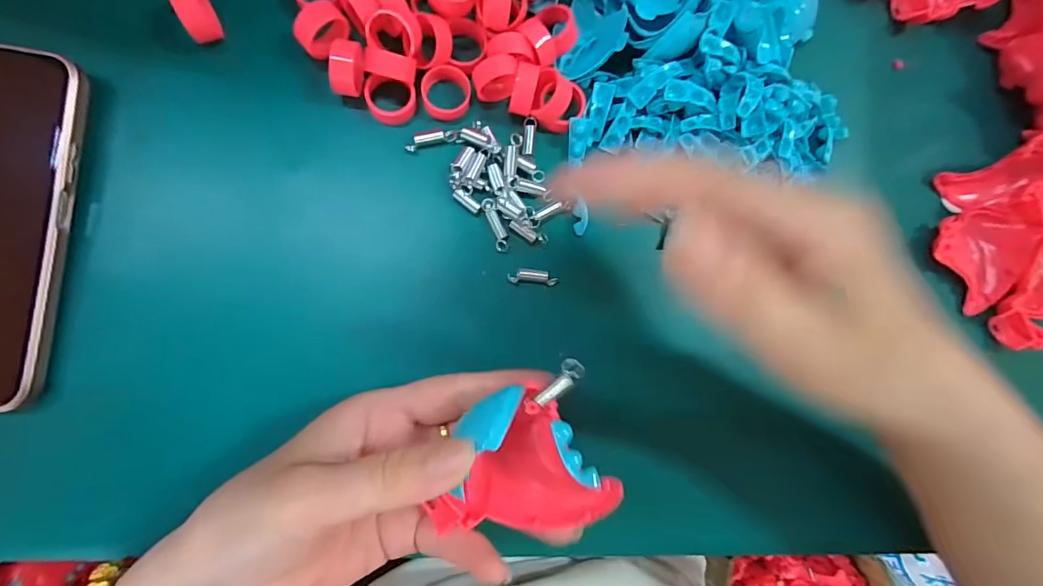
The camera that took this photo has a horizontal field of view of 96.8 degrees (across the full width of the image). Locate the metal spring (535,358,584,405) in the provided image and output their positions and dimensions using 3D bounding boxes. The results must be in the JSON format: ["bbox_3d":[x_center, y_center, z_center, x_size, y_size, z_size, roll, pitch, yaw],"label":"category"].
[{"bbox_3d":[0.015,0.036,0.183,0.009,0.004,0.023,45,81,-2],"label":"metal spring"}]

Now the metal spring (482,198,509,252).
[{"bbox_3d":[-0.013,-0.036,0.246,0.008,0.006,0.028,-19,88,-9],"label":"metal spring"}]

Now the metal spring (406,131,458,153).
[{"bbox_3d":[-0.048,-0.081,0.245,0.028,0.007,0.006,-17,88,-9],"label":"metal spring"}]

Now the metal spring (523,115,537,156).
[{"bbox_3d":[0.005,-0.086,0.252,0.007,0.005,0.023,4,85,-7],"label":"metal spring"}]

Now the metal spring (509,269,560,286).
[{"bbox_3d":[0.007,-0.009,0.245,0.026,0.004,0.008,5,85,-7],"label":"metal spring"}]

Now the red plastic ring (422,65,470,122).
[{"bbox_3d":[-0.040,-0.106,0.247,0.025,0.015,0.024,1,85,-8],"label":"red plastic ring"}]

